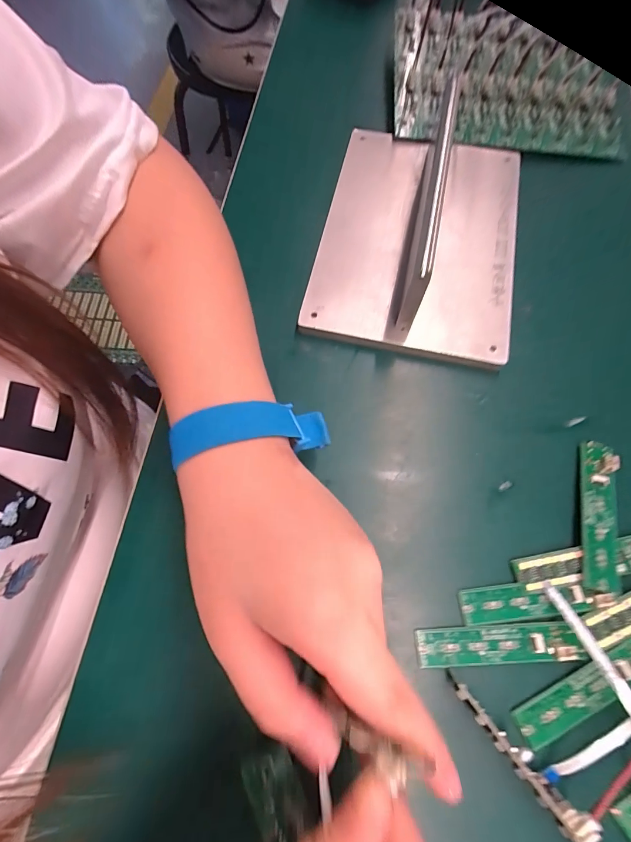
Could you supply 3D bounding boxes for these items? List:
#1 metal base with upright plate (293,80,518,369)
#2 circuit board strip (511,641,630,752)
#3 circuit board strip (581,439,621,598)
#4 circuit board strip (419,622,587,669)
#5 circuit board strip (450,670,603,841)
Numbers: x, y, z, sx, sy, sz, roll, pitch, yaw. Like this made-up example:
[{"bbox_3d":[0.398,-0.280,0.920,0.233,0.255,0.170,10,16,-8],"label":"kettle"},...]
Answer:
[{"bbox_3d":[0.077,-0.163,0.256,0.141,0.056,0.230,12,70,4],"label":"metal base with upright plate"},{"bbox_3d":[0.137,0.131,0.182,0.083,0.007,0.019,-25,72,-9],"label":"circuit board strip"},{"bbox_3d":[0.159,0.051,0.207,0.019,0.006,0.083,13,70,4],"label":"circuit board strip"},{"bbox_3d":[0.093,0.114,0.188,0.081,0.008,0.018,-2,70,-1],"label":"circuit board strip"},{"bbox_3d":[0.094,0.155,0.168,0.012,0.017,0.080,-39,75,-14],"label":"circuit board strip"}]

